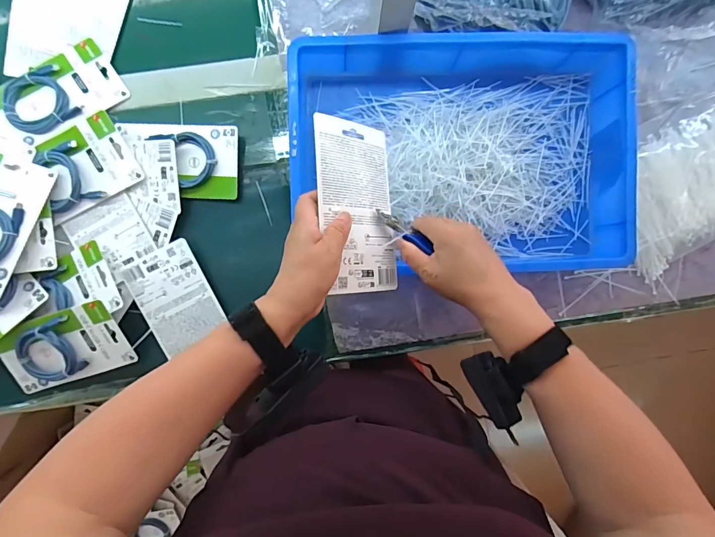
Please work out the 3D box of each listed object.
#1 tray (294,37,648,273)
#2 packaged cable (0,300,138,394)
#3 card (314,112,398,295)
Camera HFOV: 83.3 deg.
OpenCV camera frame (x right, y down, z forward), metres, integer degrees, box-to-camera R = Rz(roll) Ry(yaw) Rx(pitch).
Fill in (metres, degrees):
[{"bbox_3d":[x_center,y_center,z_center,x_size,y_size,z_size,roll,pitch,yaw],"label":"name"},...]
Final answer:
[{"bbox_3d":[0.131,-0.145,0.533,0.418,0.090,0.282,-2,90,0],"label":"tray"},{"bbox_3d":[-0.403,0.109,0.542,0.180,0.034,0.096,-17,90,-1],"label":"packaged cable"},{"bbox_3d":[0.001,-0.065,0.421,0.098,0.006,0.178,-1,87,-40],"label":"card"}]

